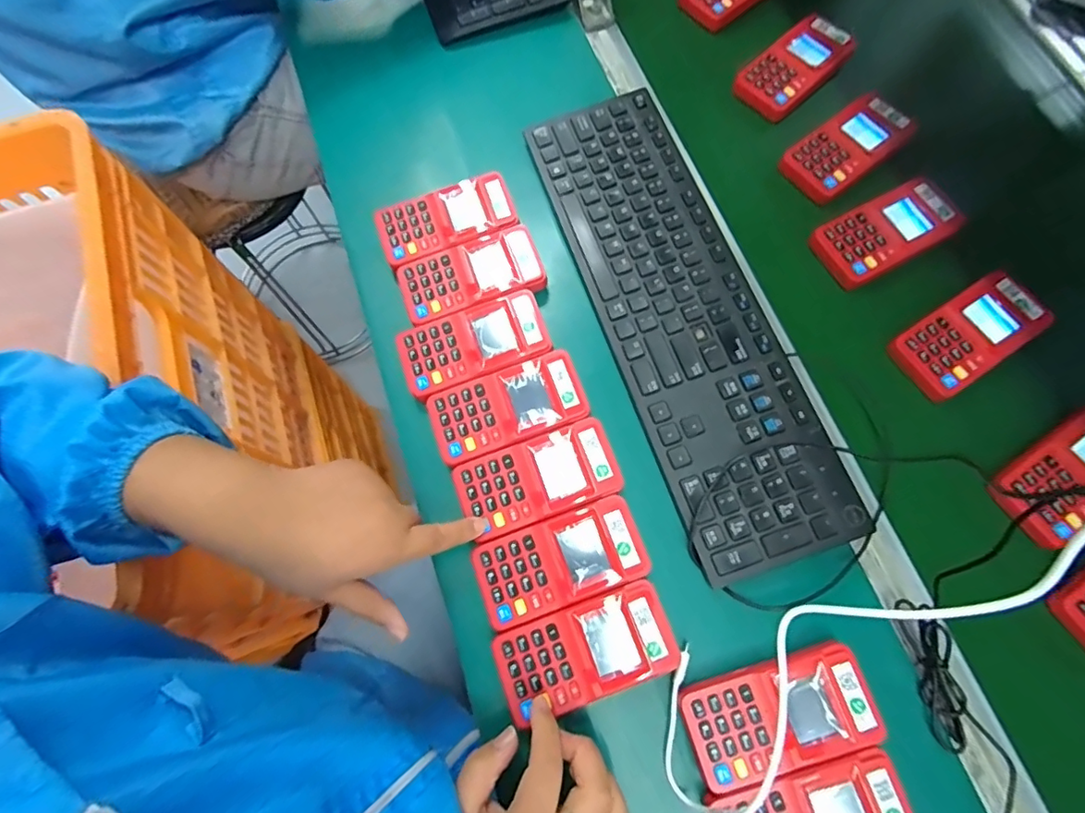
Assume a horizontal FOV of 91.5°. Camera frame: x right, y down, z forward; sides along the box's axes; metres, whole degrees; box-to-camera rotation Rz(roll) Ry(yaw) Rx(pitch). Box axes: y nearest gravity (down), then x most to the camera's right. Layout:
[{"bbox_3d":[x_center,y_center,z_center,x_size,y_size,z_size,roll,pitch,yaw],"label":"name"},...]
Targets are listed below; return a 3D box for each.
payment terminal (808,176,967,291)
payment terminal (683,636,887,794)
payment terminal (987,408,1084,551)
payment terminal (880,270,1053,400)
[{"bbox_3d":[0.308,-0.156,0.473,0.118,0.024,0.064,-26,73,-8],"label":"payment terminal"},{"bbox_3d":[0.155,0.203,0.347,0.117,0.020,0.061,-16,72,-5],"label":"payment terminal"},{"bbox_3d":[0.409,0.049,0.404,0.120,0.024,0.059,-36,74,-11],"label":"payment terminal"},{"bbox_3d":[0.355,-0.060,0.440,0.121,0.021,0.062,-32,74,-10],"label":"payment terminal"}]

